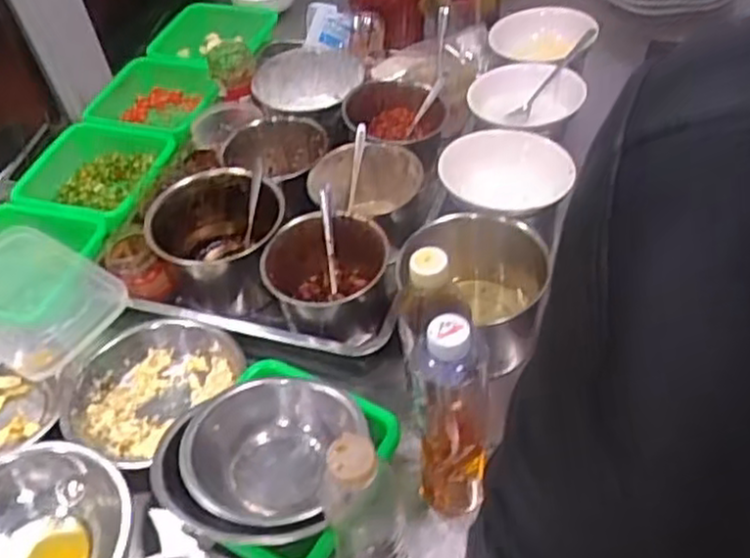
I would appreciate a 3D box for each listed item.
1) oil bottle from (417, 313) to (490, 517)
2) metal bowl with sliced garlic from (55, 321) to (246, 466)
[{"bbox_3d":[0.064,0.115,0.632,0.057,0.232,0.065,-4,47,4],"label":"oil bottle"},{"bbox_3d":[-0.240,0.113,0.803,0.156,0.051,0.184,31,58,30],"label":"metal bowl with sliced garlic"}]

